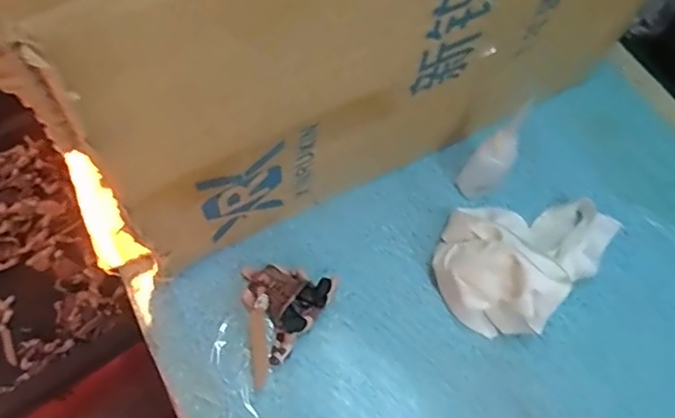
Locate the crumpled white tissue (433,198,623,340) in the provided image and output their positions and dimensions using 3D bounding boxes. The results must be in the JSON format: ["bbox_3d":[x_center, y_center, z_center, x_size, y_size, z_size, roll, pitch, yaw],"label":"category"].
[{"bbox_3d":[0.124,0.018,0.354,0.132,0.061,0.084,-39,74,-21],"label":"crumpled white tissue"}]

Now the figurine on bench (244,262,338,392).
[{"bbox_3d":[-0.043,0.063,0.338,0.054,0.028,0.072,35,66,11],"label":"figurine on bench"}]

